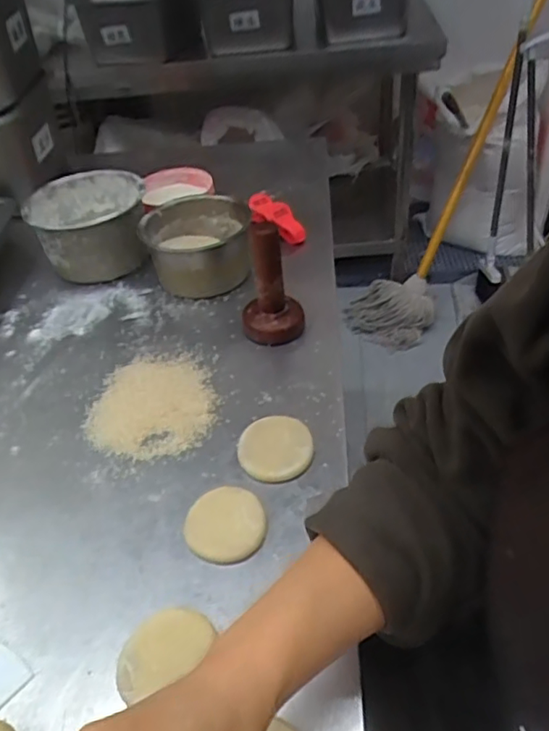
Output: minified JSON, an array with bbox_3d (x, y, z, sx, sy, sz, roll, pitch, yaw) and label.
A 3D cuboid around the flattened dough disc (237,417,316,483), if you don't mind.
[{"bbox_3d":[0.001,0.073,0.516,0.064,0.010,0.067,-4,44,4],"label":"flattened dough disc"}]

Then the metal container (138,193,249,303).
[{"bbox_3d":[-0.093,-0.153,0.717,0.120,0.068,0.149,-8,43,0],"label":"metal container"}]

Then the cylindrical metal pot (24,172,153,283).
[{"bbox_3d":[-0.240,-0.179,0.761,0.141,0.089,0.142,-4,44,4],"label":"cylindrical metal pot"}]

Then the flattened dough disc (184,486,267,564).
[{"bbox_3d":[-0.040,0.125,0.461,0.062,0.011,0.063,-4,44,4],"label":"flattened dough disc"}]

